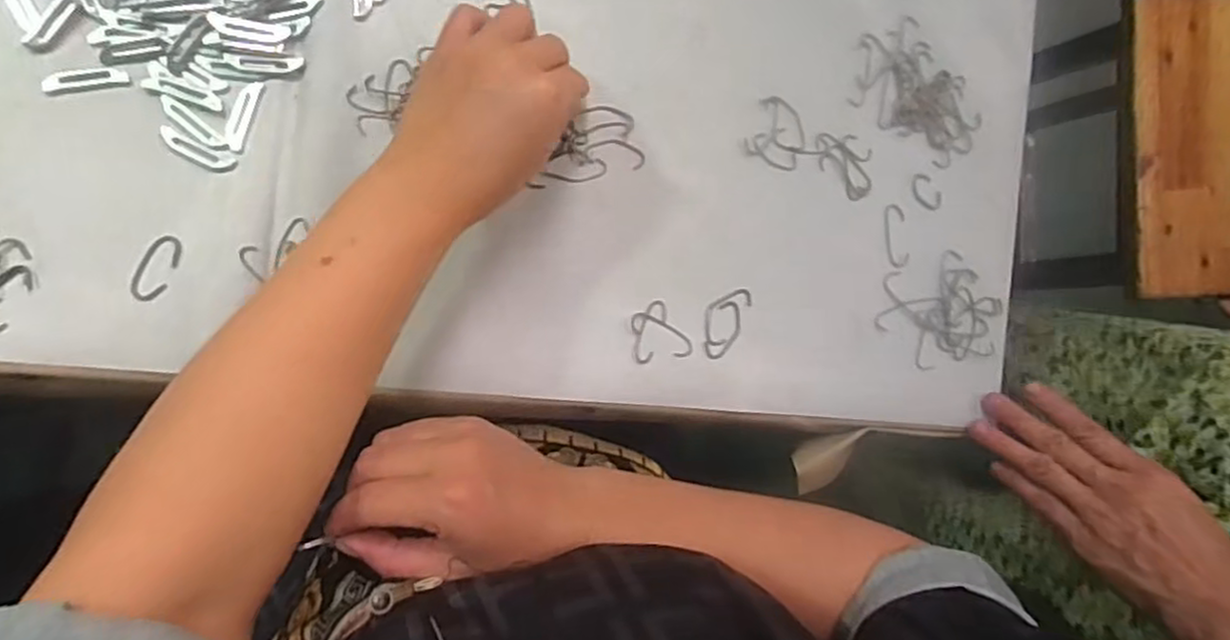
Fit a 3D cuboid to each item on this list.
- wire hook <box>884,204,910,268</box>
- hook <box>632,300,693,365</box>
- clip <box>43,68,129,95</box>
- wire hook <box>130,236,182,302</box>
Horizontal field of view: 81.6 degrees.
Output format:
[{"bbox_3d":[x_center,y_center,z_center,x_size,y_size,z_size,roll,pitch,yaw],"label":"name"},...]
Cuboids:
[{"bbox_3d":[0.187,-0.056,0.473,0.014,0.004,0.043,-7,93,-9],"label":"wire hook"},{"bbox_3d":[0.028,0.007,0.442,0.035,0.004,0.036,-9,93,-9],"label":"hook"},{"bbox_3d":[-0.289,-0.132,0.388,0.042,0.004,0.012,-14,94,-9],"label":"clip"},{"bbox_3d":[-0.255,-0.029,0.395,0.018,0.004,0.039,28,87,-9],"label":"wire hook"}]

